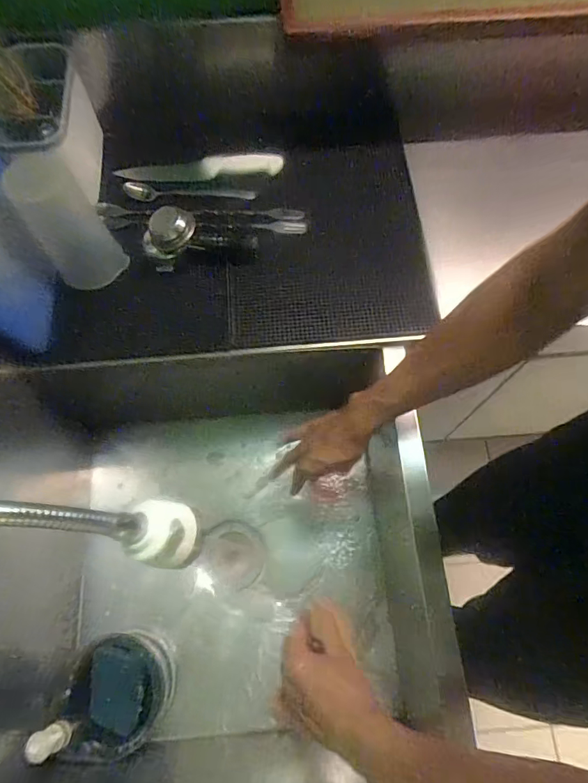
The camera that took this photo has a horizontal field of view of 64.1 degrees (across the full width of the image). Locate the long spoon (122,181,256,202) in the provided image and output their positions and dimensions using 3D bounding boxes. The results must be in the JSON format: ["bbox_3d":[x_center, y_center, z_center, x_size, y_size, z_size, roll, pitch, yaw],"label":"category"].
[{"bbox_3d":[-0.164,-0.308,0.732,0.200,0.011,0.031,4,69,2],"label":"long spoon"}]

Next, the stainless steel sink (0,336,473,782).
[{"bbox_3d":[-0.176,0.224,0.682,0.754,0.266,0.627,-4,69,-1],"label":"stainless steel sink"}]

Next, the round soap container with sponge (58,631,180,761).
[{"bbox_3d":[-0.252,0.440,0.688,0.130,0.090,0.145,17,70,7],"label":"round soap container with sponge"}]

